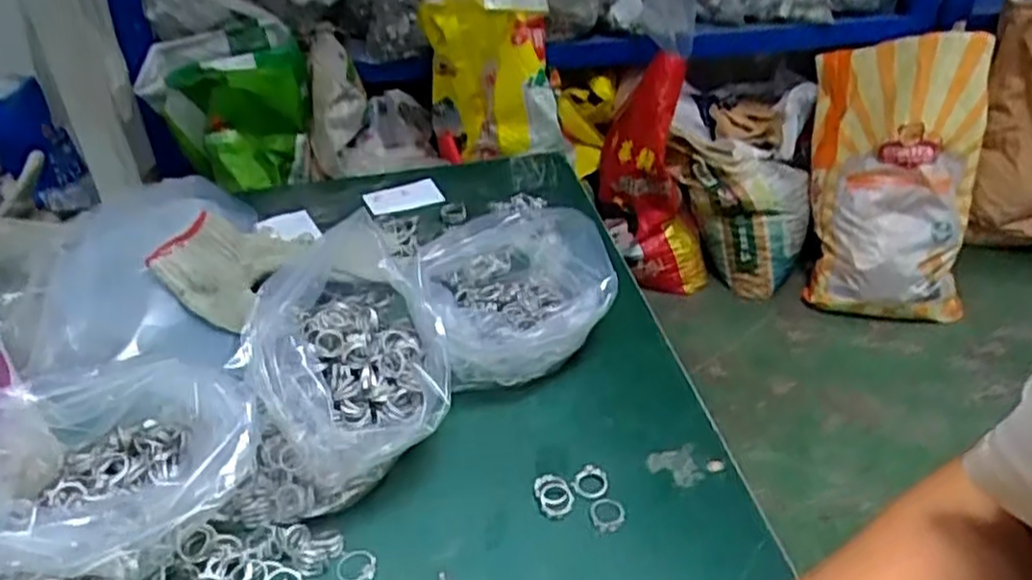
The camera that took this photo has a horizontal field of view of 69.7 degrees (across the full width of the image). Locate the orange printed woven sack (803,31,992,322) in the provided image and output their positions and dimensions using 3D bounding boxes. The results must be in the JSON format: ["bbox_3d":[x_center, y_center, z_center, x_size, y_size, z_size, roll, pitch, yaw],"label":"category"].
[{"bbox_3d":[0.885,-0.260,1.749,0.333,0.626,0.147,3,7,17],"label":"orange printed woven sack"}]

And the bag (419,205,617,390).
[{"bbox_3d":[0.003,0.005,0.557,0.140,0.082,0.134,-9,35,-10],"label":"bag"}]

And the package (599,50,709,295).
[{"bbox_3d":[0.354,-0.271,1.850,0.281,0.606,0.215,0,34,1],"label":"package"}]

